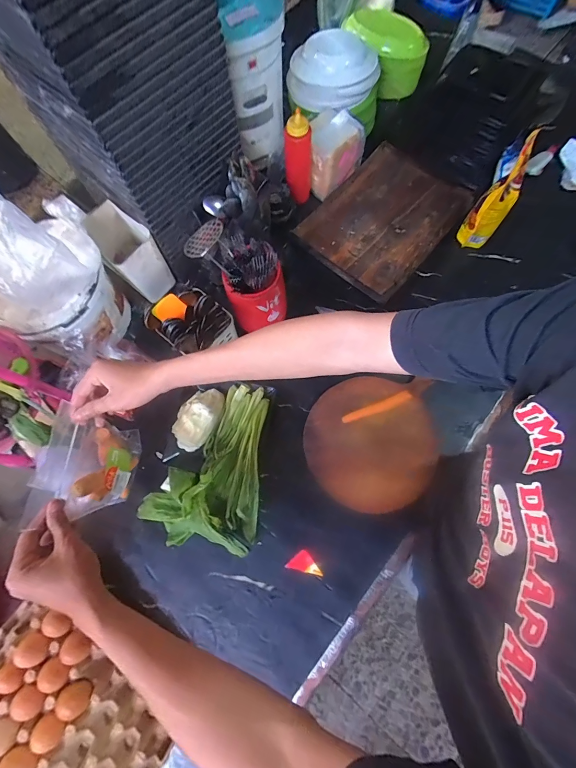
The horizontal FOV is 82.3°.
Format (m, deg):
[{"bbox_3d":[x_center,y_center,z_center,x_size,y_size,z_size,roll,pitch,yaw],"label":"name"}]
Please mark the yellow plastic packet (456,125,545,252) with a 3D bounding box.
[{"bbox_3d":[0.449,-0.395,0.699,0.068,0.205,0.123,41,78,13],"label":"yellow plastic packet"}]

